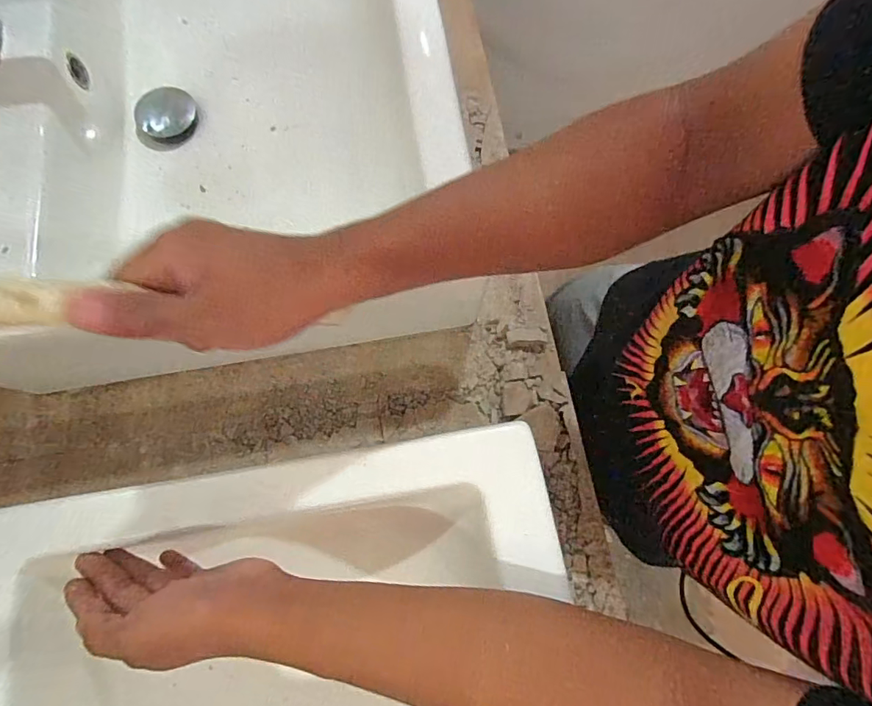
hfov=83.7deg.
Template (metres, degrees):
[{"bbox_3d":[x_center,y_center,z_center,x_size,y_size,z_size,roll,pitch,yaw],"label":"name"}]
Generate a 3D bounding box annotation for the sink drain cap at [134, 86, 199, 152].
[{"bbox_3d":[-0.300,-0.260,0.541,0.063,0.021,0.064,0,74,0],"label":"sink drain cap"}]

